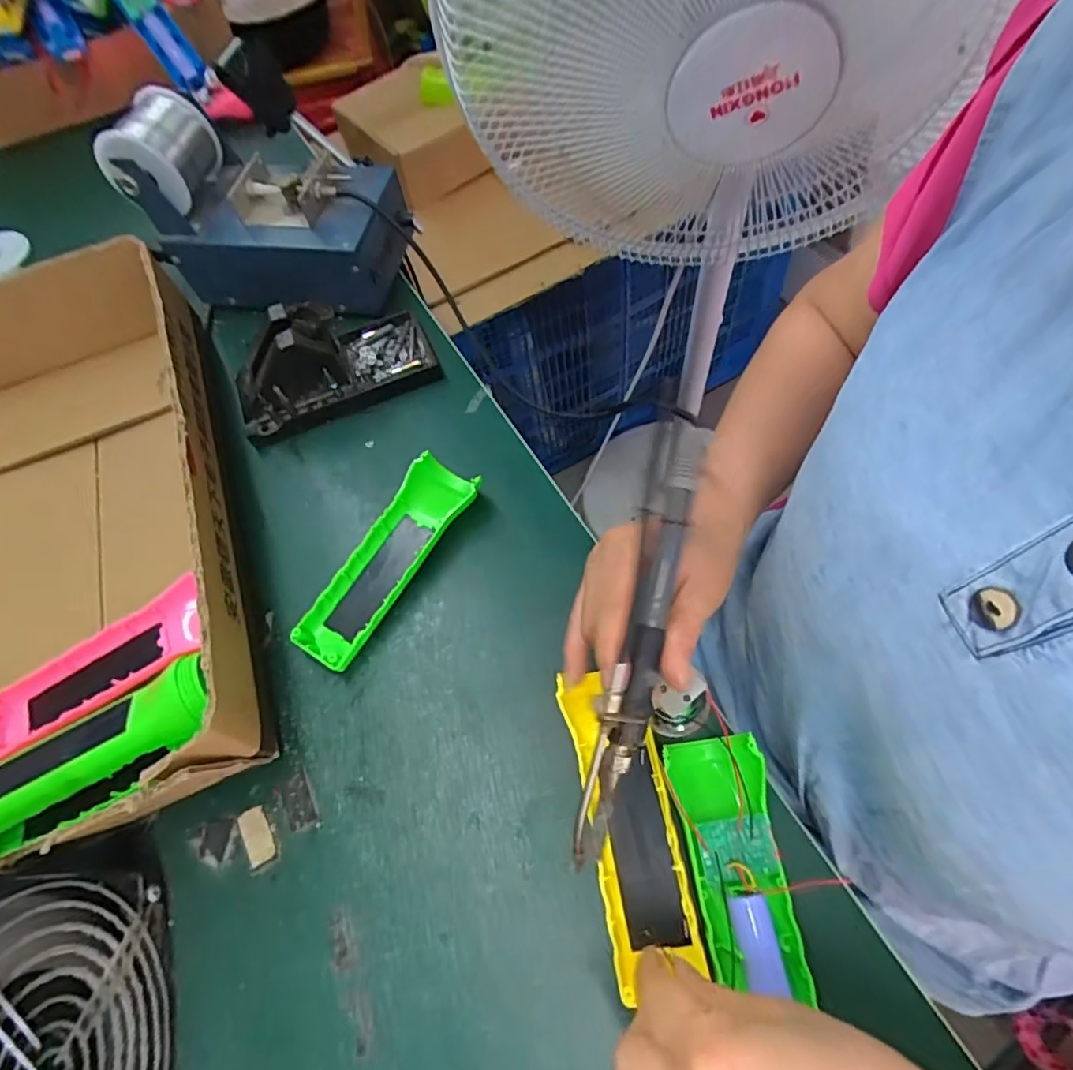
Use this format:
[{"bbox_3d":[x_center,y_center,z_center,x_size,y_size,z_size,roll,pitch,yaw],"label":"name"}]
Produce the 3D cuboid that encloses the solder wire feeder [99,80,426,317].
[{"bbox_3d":[-0.219,-0.281,0.478,0.207,0.129,0.112,4,63,8],"label":"solder wire feeder"}]

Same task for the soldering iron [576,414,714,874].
[{"bbox_3d":[0.045,0.046,0.248,0.020,0.019,0.197,13,88,10],"label":"soldering iron"}]

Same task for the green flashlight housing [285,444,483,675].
[{"bbox_3d":[-0.099,0.015,0.381,0.049,0.029,0.154,29,70,19],"label":"green flashlight housing"}]

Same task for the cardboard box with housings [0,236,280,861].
[{"bbox_3d":[-0.322,-0.011,0.374,0.221,0.088,0.405,-23,63,-5],"label":"cardboard box with housings"}]

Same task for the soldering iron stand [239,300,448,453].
[{"bbox_3d":[-0.165,-0.143,0.445,0.157,0.071,0.076,-23,63,-7],"label":"soldering iron stand"}]

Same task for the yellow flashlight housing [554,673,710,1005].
[{"bbox_3d":[0.045,0.142,0.292,0.046,0.022,0.142,-14,68,-5],"label":"yellow flashlight housing"}]

